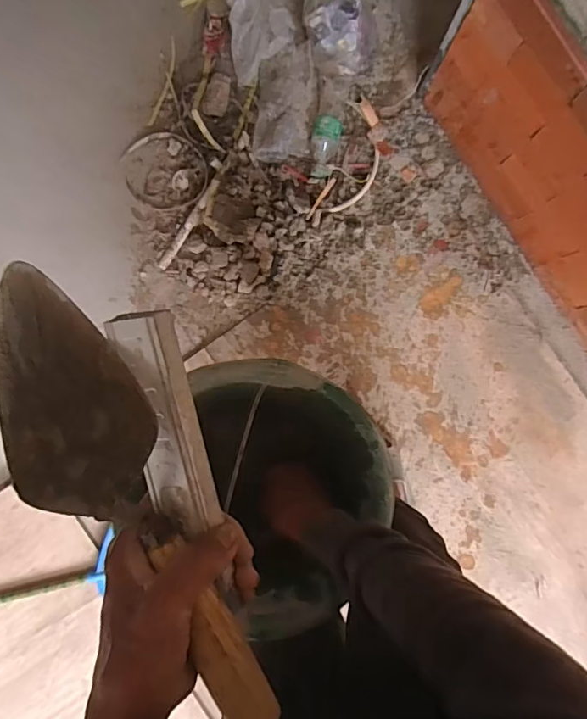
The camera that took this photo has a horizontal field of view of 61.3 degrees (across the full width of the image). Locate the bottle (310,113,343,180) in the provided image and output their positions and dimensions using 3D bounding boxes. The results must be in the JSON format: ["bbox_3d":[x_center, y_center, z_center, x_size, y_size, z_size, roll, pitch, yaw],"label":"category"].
[{"bbox_3d":[0.071,-0.479,1.121,0.069,0.058,0.131,9,107,0],"label":"bottle"}]

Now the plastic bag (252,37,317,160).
[{"bbox_3d":[-0.016,-0.572,1.100,0.133,0.066,0.252,8,90,-1],"label":"plastic bag"}]

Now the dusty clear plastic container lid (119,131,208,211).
[{"bbox_3d":[-0.295,-0.436,1.137,0.187,0.012,0.187,0,90,-1],"label":"dusty clear plastic container lid"}]

